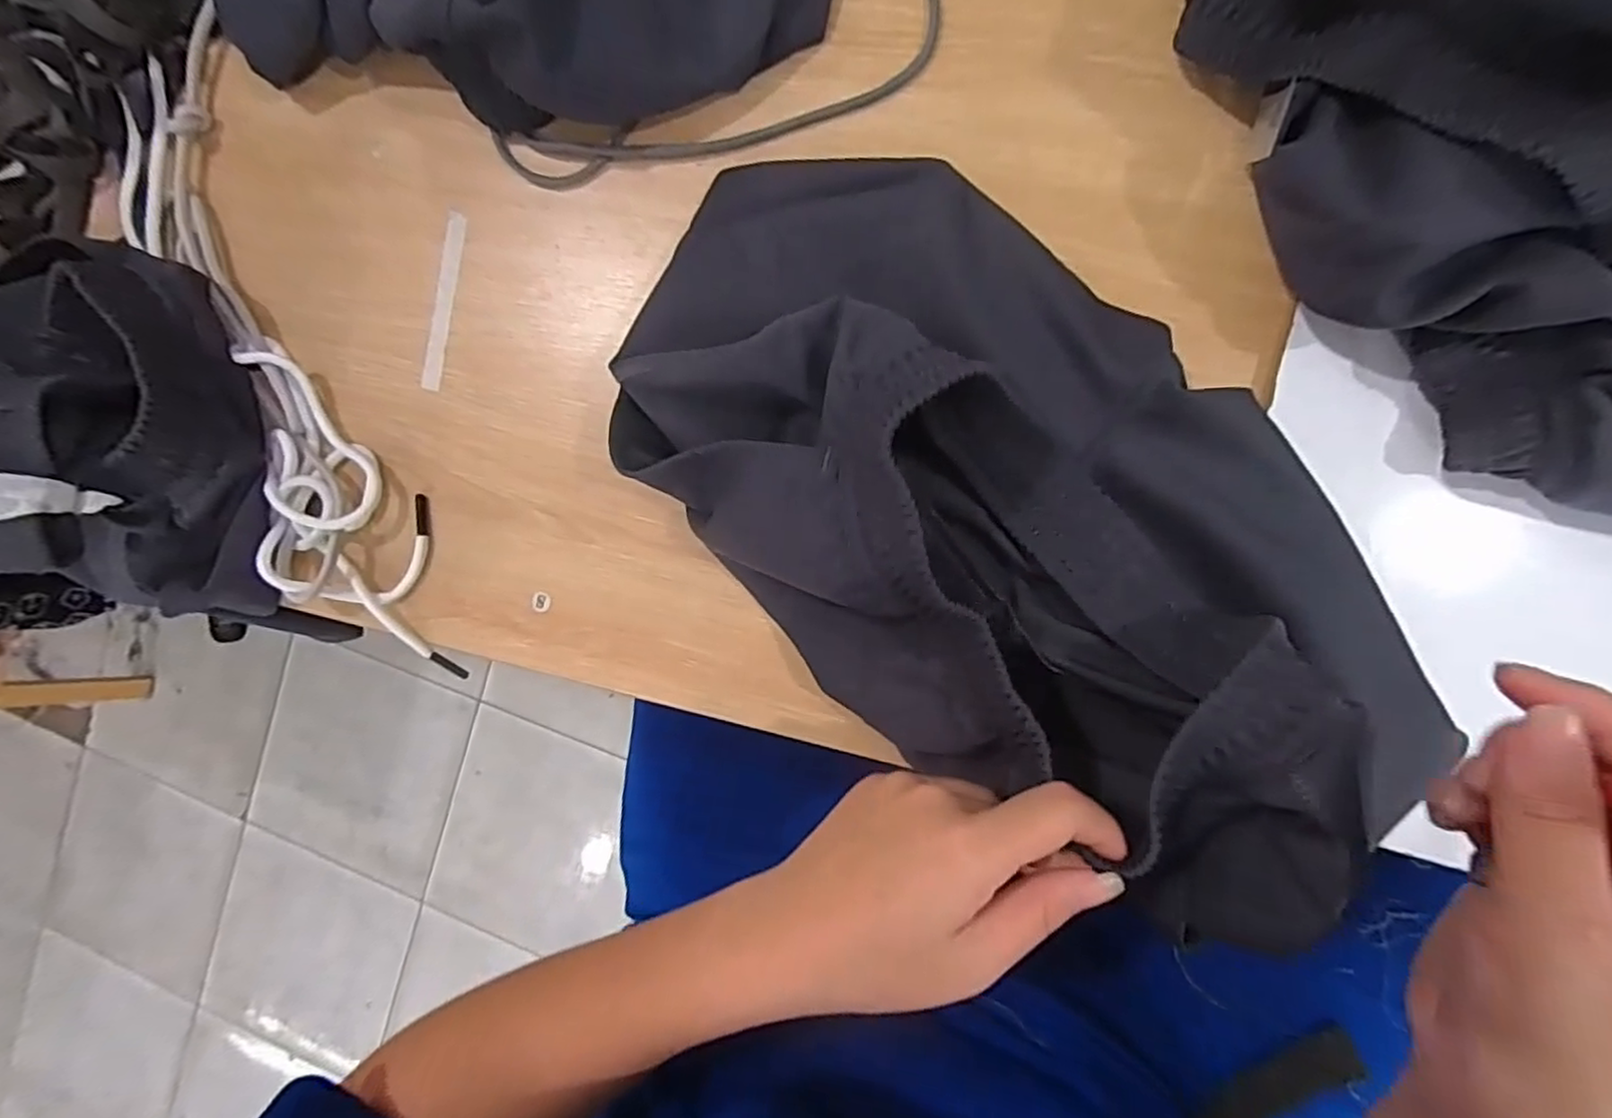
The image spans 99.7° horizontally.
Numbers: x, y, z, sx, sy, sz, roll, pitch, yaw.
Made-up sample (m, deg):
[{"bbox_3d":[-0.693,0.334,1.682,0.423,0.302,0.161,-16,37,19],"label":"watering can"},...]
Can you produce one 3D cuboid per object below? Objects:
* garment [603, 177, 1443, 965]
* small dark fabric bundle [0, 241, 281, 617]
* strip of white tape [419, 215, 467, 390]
[{"bbox_3d":[0.077,-0.022,0.285,0.372,0.083,0.205,43,98,4],"label":"garment"},{"bbox_3d":[-0.397,-0.074,0.370,0.209,0.094,0.193,15,95,8],"label":"small dark fabric bundle"},{"bbox_3d":[-0.205,-0.146,0.386,0.011,0.004,0.098,11,94,-4],"label":"strip of white tape"}]

